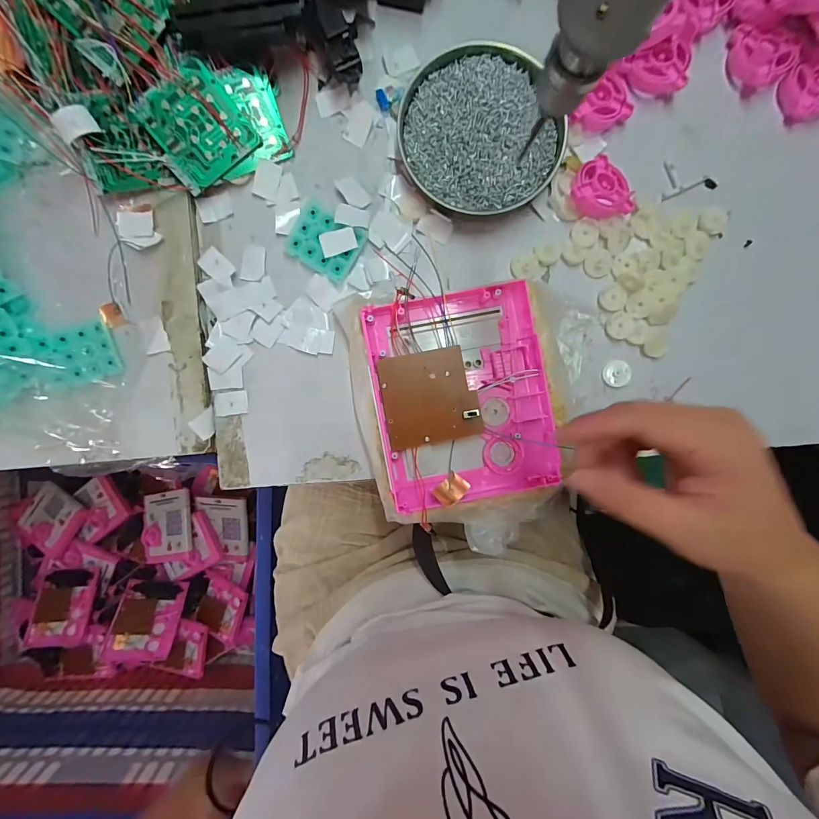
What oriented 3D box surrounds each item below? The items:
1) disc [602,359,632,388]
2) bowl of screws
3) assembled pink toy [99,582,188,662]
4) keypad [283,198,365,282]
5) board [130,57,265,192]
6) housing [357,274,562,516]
[{"bbox_3d":[0.184,-0.032,0.341,0.023,0.004,0.023,0,92,-2],"label":"disc"},{"bbox_3d":[0.059,-0.230,0.321,0.132,0.027,0.125,0,92,-2],"label":"bowl of screws"},{"bbox_3d":[-0.594,0.477,0.874,0.133,0.028,0.160,6,60,-11],"label":"assembled pink toy"},{"bbox_3d":[-0.072,-0.145,0.332,0.061,0.007,0.051,31,91,-3],"label":"keypad"},{"bbox_3d":[-0.171,-0.226,0.310,0.074,0.004,0.069,-41,109,-3],"label":"board"},{"bbox_3d":[0.042,-0.010,0.308,0.131,0.019,0.161,-10,93,-1],"label":"housing"}]

